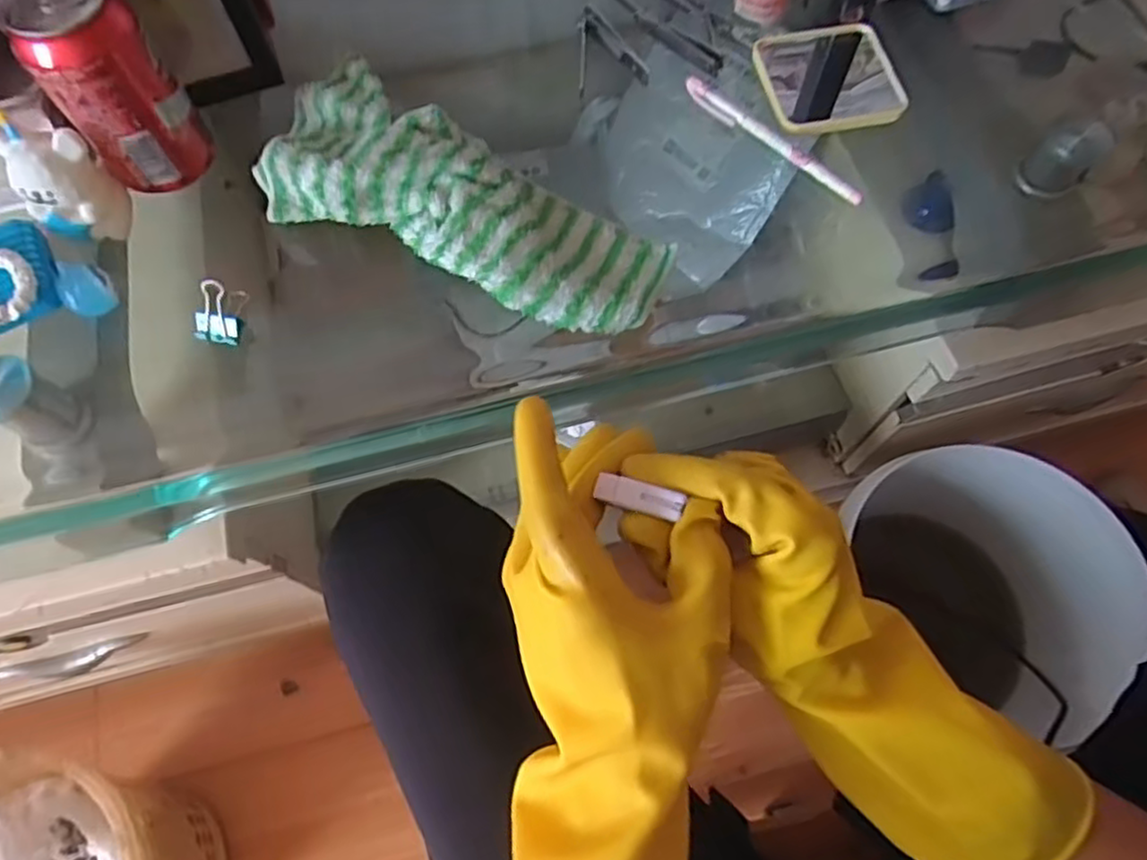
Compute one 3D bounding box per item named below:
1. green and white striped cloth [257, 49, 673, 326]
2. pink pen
[{"bbox_3d":[-0.076,-0.140,0.427,0.271,0.033,0.110,33,72,14],"label":"green and white striped cloth"},{"bbox_3d":[0.129,-0.192,0.460,0.013,0.014,0.144,-41,72,-15],"label":"pink pen"}]

